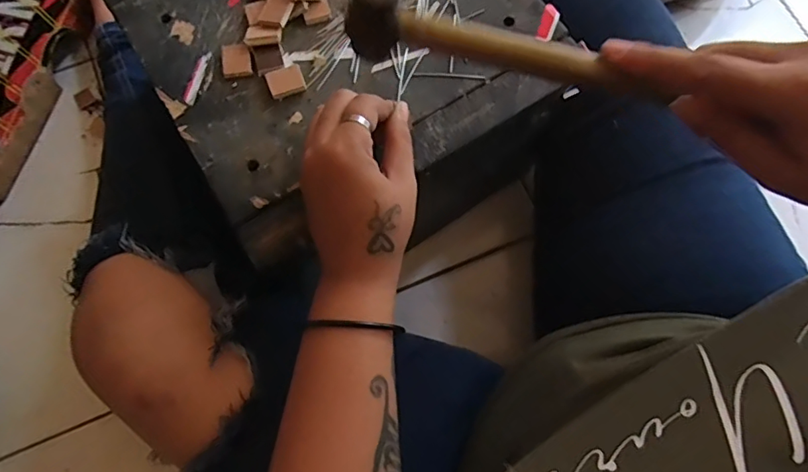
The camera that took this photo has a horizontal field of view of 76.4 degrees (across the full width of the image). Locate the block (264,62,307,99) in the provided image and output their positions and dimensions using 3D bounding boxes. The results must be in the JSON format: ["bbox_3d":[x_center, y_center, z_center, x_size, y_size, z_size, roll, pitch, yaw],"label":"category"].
[{"bbox_3d":[-0.085,-0.111,0.368,0.025,0.004,0.022,-22,76,-6],"label":"block"}]

